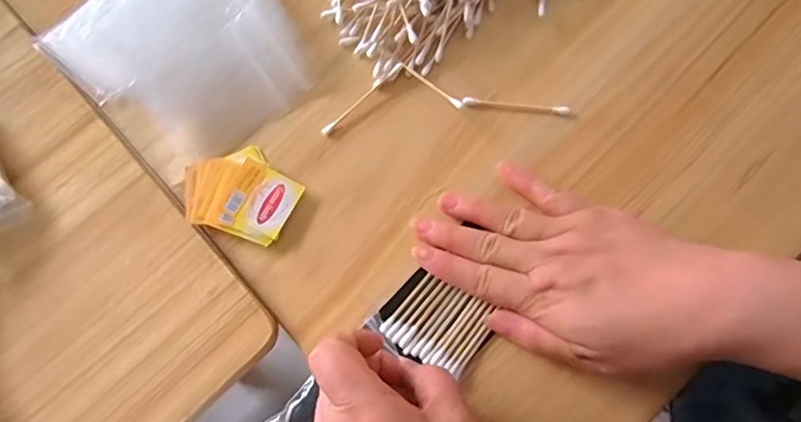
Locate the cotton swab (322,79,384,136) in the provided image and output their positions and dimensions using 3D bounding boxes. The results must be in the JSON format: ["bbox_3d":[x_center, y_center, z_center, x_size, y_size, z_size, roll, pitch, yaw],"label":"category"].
[{"bbox_3d":[-0.033,-0.071,0.365,0.006,0.006,0.055,42,78,10],"label":"cotton swab"}]

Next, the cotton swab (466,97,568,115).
[{"bbox_3d":[0.079,-0.072,0.367,0.073,0.004,0.007,7,74,1],"label":"cotton swab"}]

